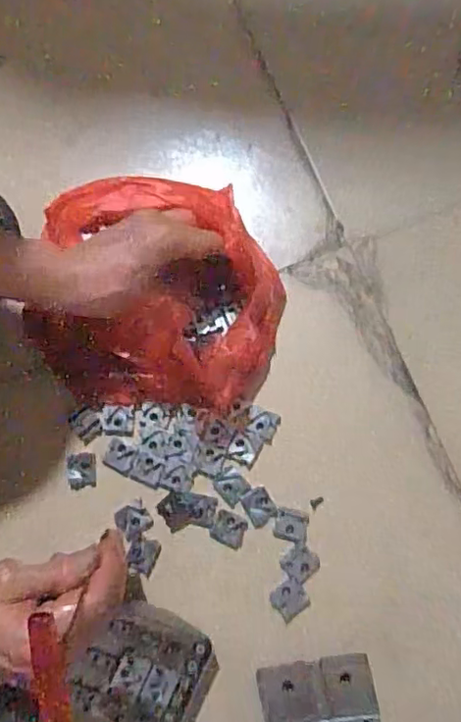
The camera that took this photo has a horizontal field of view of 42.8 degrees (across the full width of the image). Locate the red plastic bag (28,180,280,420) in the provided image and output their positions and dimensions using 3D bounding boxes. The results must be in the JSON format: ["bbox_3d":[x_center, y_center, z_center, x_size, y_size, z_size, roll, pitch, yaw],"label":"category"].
[{"bbox_3d":[-0.061,-0.064,0.485,0.201,0.074,0.192,3,77,0],"label":"red plastic bag"}]

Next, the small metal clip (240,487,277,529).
[{"bbox_3d":[0.024,0.120,0.483,0.023,0.004,0.029,-31,79,-4],"label":"small metal clip"}]

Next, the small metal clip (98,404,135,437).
[{"bbox_3d":[-0.096,0.051,0.497,0.029,0.005,0.026,2,79,3],"label":"small metal clip"}]

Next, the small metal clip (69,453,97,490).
[{"bbox_3d":[-0.124,0.092,0.489,0.023,0.004,0.029,-4,78,2],"label":"small metal clip"}]

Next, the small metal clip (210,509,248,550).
[{"bbox_3d":[-0.001,0.137,0.478,0.026,0.004,0.024,24,81,7],"label":"small metal clip"}]

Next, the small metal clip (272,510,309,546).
[{"bbox_3d":[0.049,0.134,0.476,0.026,0.004,0.024,10,79,5],"label":"small metal clip"}]

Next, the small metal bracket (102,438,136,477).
[{"bbox_3d":[-0.092,0.080,0.490,0.024,0.004,0.025,19,80,6],"label":"small metal bracket"}]

